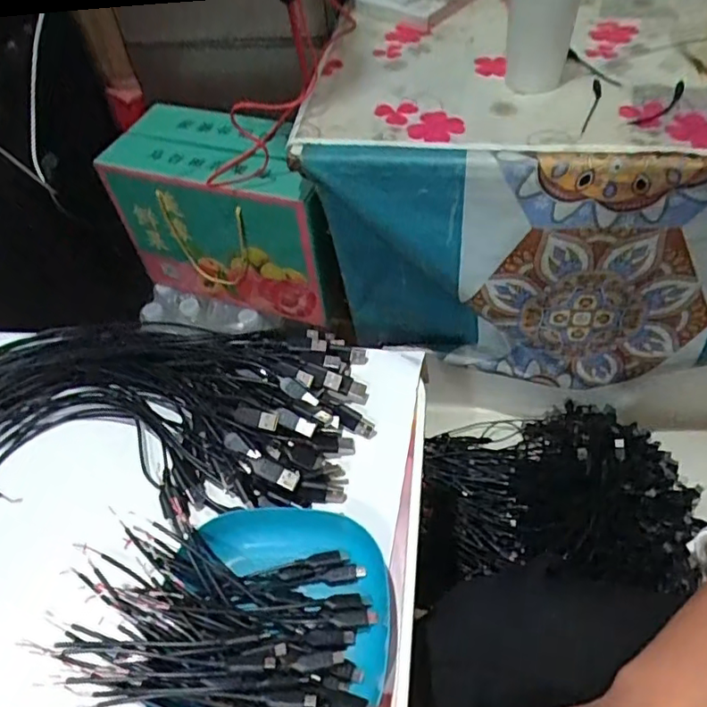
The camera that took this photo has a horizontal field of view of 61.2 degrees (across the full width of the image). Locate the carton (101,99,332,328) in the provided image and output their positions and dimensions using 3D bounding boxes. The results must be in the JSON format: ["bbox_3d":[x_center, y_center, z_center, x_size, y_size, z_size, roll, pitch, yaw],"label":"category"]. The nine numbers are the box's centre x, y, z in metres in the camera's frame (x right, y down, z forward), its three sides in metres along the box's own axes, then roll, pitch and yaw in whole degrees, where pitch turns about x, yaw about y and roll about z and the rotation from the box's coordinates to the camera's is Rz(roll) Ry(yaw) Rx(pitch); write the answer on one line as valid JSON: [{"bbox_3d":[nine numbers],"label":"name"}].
[{"bbox_3d":[-0.172,-0.205,0.910,0.332,0.249,0.148,15,54,16],"label":"carton"}]

